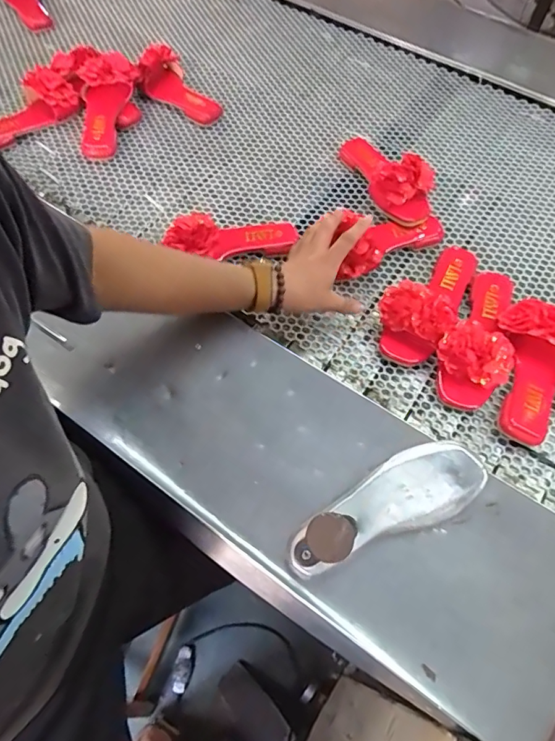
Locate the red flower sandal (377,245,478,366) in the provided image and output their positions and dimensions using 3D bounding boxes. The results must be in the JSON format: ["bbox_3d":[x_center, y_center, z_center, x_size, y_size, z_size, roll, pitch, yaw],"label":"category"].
[{"bbox_3d":[0.241,-0.112,0.708,0.099,0.070,0.228,41,68,18],"label":"red flower sandal"}]

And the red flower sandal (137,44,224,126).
[{"bbox_3d":[-0.192,-0.588,0.965,0.173,0.096,0.107,26,64,12],"label":"red flower sandal"}]

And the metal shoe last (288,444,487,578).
[{"bbox_3d":[0.120,0.144,0.523,0.230,0.097,0.079,-19,64,-12],"label":"metal shoe last"}]

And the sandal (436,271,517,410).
[{"bbox_3d":[0.301,-0.051,0.678,0.098,0.071,0.216,31,65,14],"label":"sandal"}]

